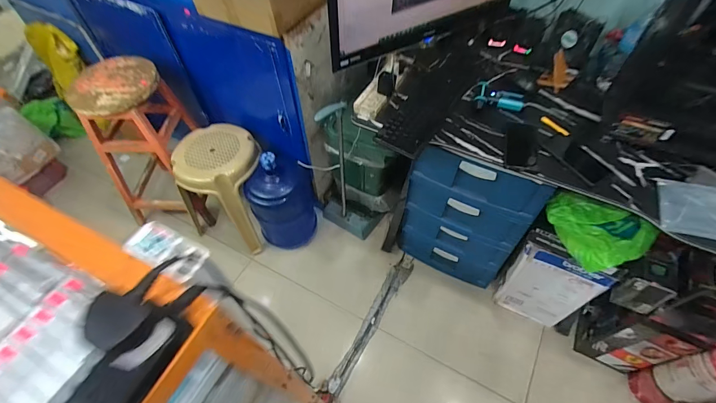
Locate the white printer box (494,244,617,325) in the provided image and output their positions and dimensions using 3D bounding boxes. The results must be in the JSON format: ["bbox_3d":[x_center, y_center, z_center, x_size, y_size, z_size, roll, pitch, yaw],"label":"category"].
[{"bbox_3d":[0.664,0.328,1.288,0.260,0.463,0.037,29,60,21],"label":"white printer box"}]

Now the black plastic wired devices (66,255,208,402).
[{"bbox_3d":[-0.181,0.111,0.286,0.046,0.074,0.125,26,59,19],"label":"black plastic wired devices"}]

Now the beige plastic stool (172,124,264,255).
[{"bbox_3d":[-0.572,-0.064,1.571,0.325,0.446,0.315,16,56,13],"label":"beige plastic stool"}]

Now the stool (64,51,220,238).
[{"bbox_3d":[-0.896,-0.224,1.535,0.414,0.675,0.342,9,55,8],"label":"stool"}]

